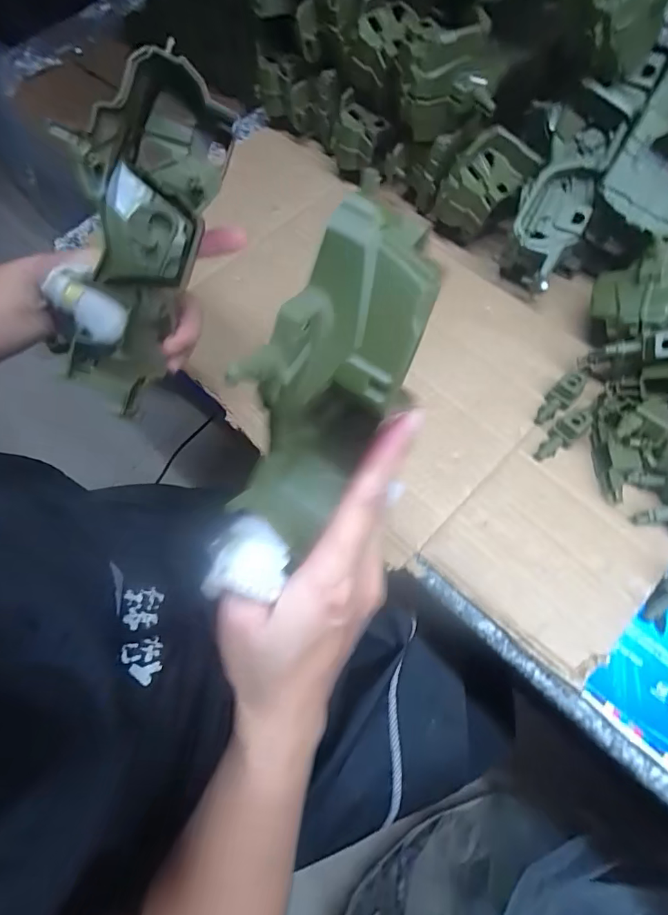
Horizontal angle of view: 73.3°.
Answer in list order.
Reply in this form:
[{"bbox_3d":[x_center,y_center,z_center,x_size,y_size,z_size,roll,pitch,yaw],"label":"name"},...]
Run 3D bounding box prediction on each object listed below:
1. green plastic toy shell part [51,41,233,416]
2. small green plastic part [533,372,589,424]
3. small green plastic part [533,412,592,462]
[{"bbox_3d":[-0.112,-0.116,0.255,0.054,0.050,0.182,24,110,12],"label":"green plastic toy shell part"},{"bbox_3d":[0.181,-0.047,0.360,0.017,0.011,0.048,44,116,18],"label":"small green plastic part"},{"bbox_3d":[0.176,-0.016,0.349,0.048,0.014,0.018,-48,70,18],"label":"small green plastic part"}]

